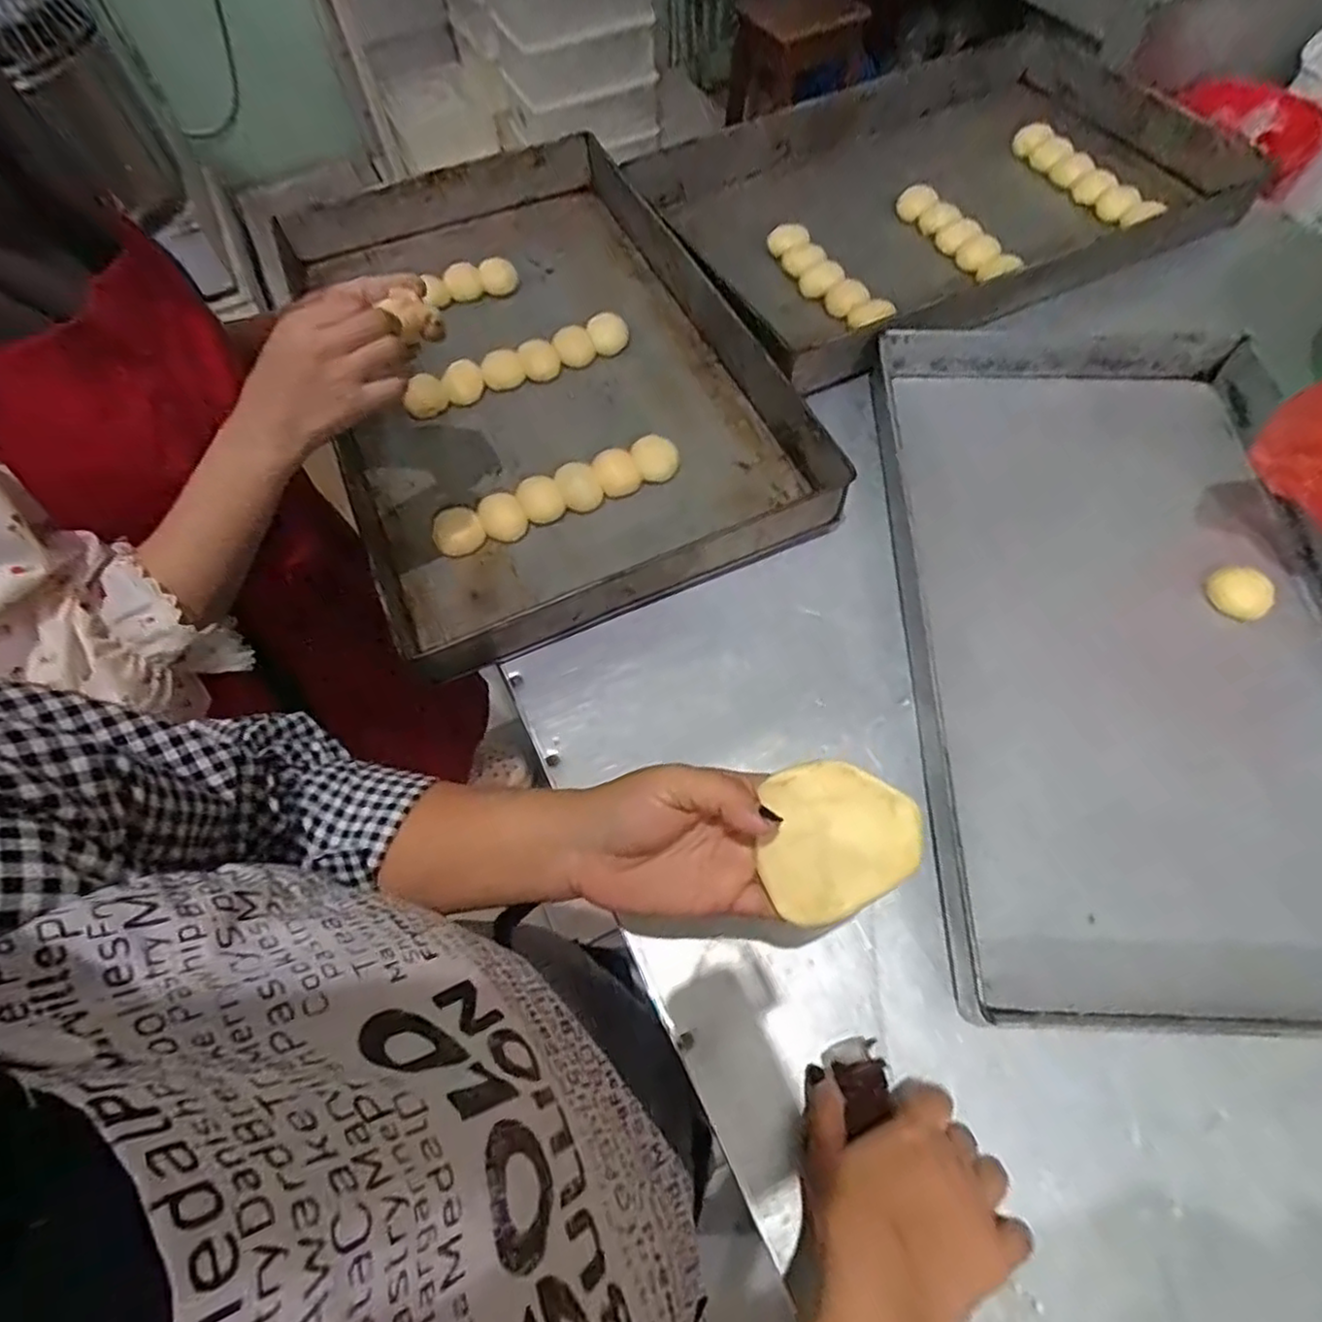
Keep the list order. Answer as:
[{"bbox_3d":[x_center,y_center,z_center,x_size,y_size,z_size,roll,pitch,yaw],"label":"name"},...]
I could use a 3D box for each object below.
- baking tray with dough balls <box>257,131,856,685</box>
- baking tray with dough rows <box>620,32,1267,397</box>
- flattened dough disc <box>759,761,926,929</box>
[{"bbox_3d":[-0.134,-0.317,0.744,0.431,0.056,0.642,-22,64,-10],"label":"baking tray with dough balls"},{"bbox_3d":[0.356,-0.606,0.883,0.763,0.051,0.475,-29,66,-13],"label":"baking tray with dough rows"},{"bbox_3d":[0.087,0.087,0.342,0.075,0.004,0.073,-3,81,19],"label":"flattened dough disc"}]

